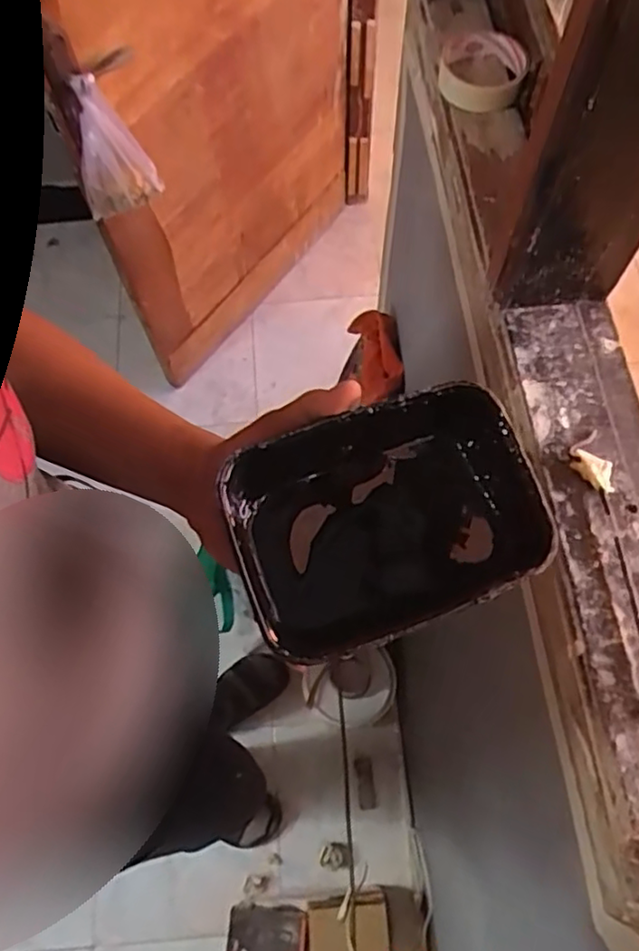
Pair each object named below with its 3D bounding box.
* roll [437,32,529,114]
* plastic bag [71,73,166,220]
[{"bbox_3d":[0.159,-0.398,0.636,0.081,0.029,0.086,-1,68,2],"label":"roll"},{"bbox_3d":[-0.354,-0.543,1.088,0.134,0.222,0.051,-22,69,-7],"label":"plastic bag"}]

